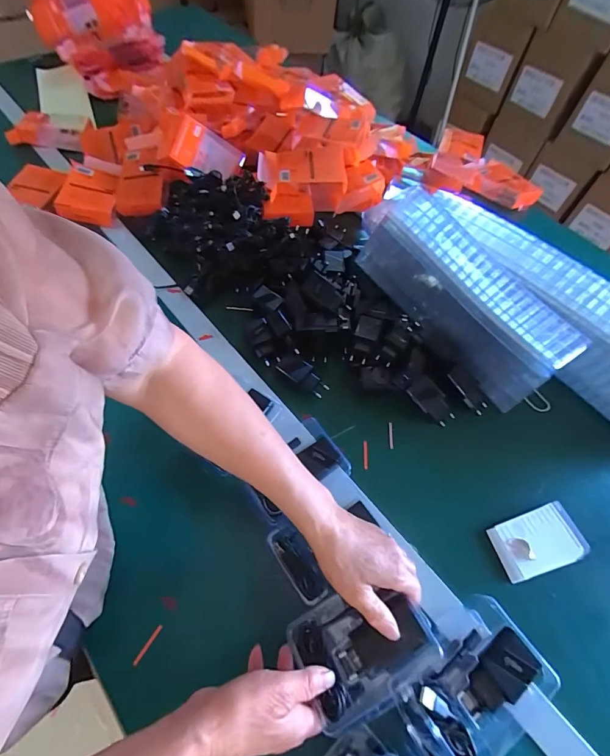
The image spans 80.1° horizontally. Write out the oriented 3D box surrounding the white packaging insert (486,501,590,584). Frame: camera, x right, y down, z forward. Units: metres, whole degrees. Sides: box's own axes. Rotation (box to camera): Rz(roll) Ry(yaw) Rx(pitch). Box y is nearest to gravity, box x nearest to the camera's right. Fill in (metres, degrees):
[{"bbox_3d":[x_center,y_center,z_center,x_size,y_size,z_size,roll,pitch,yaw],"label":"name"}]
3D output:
[{"bbox_3d":[0.294,0.206,0.457,0.115,0.017,0.067,-15,62,-13],"label":"white packaging insert"}]

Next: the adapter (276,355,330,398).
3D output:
[{"bbox_3d":[-0.002,-0.003,0.545,0.079,0.021,0.034,34,63,15],"label":"adapter"}]

